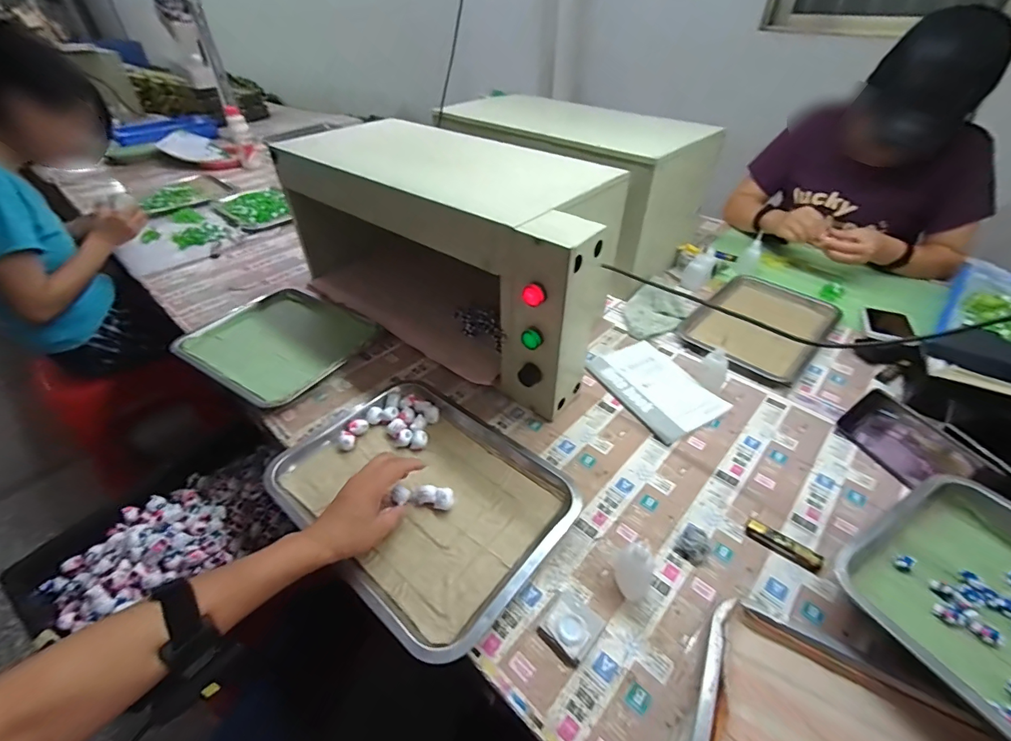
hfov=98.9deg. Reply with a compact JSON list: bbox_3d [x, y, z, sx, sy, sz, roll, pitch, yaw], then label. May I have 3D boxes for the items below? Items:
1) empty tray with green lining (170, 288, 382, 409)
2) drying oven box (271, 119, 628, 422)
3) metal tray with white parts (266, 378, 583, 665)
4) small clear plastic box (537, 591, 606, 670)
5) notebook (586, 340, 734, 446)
[{"bbox_3d":[-0.418,-0.057,0.802,0.326,0.032,0.262,26,47,26],"label":"empty tray with green lining"},{"bbox_3d":[-0.104,-0.236,0.783,0.639,0.267,0.309,27,48,27],"label":"drying oven box"},{"bbox_3d":[-0.102,0.144,0.548,0.343,0.046,0.261,30,54,30],"label":"metal tray with white parts"},{"bbox_3d":[0.066,0.259,0.439,0.050,0.013,0.054,32,50,30],"label":"small clear plastic box"},{"bbox_3d":[0.249,0.025,0.715,0.141,0.013,0.197,-21,46,-23],"label":"notebook"}]

